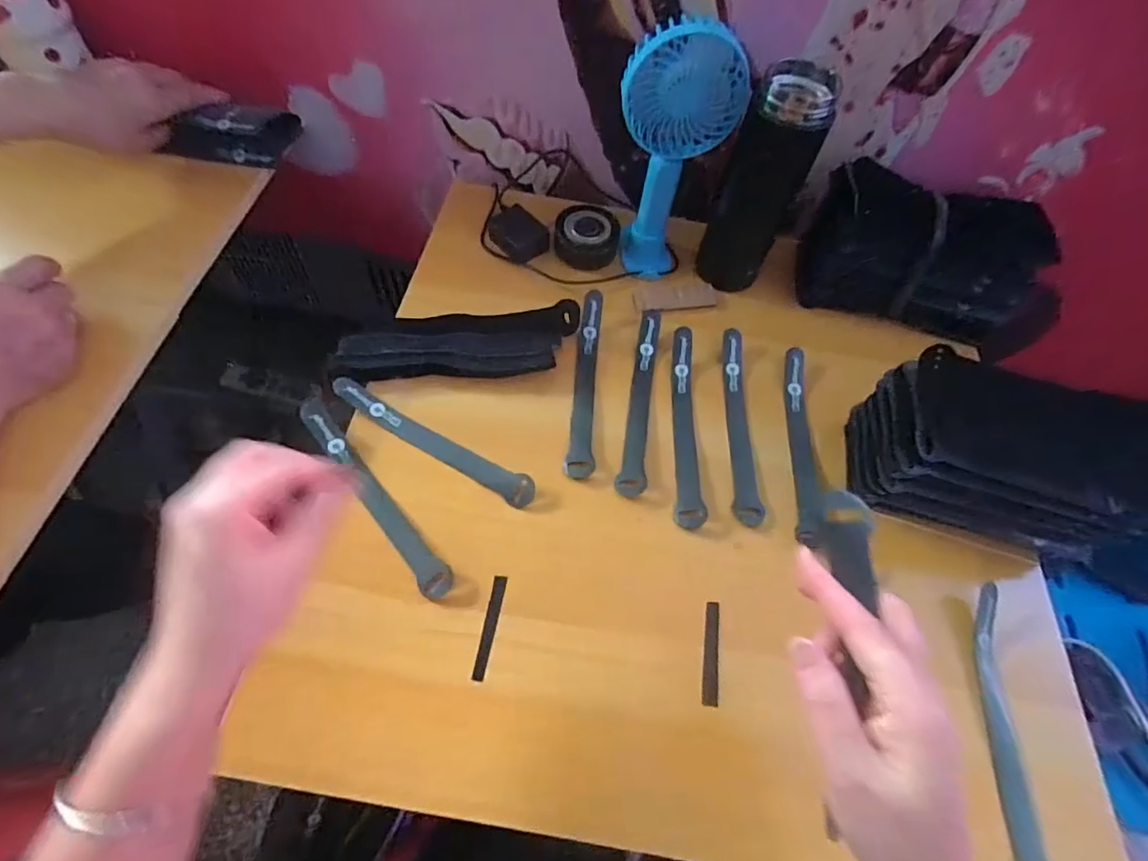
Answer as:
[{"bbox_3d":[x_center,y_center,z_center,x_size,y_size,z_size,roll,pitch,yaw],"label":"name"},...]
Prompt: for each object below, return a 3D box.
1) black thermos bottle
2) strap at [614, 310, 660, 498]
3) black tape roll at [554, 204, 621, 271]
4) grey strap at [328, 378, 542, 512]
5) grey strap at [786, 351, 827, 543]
[{"bbox_3d":[0.175,-0.228,0.502,0.068,0.188,0.064,30,63,11],"label":"black thermos bottle"},{"bbox_3d":[0.062,-0.033,0.488,0.023,0.014,0.202,9,61,0],"label":"strap"},{"bbox_3d":[0.015,-0.213,0.583,0.070,0.036,0.070,2,61,-4],"label":"black tape roll"},{"bbox_3d":[-0.123,0.009,0.453,0.199,0.020,0.023,27,59,13],"label":"grey strap"},{"bbox_3d":[0.202,0.007,0.464,0.021,0.014,0.190,9,57,2],"label":"grey strap"}]

